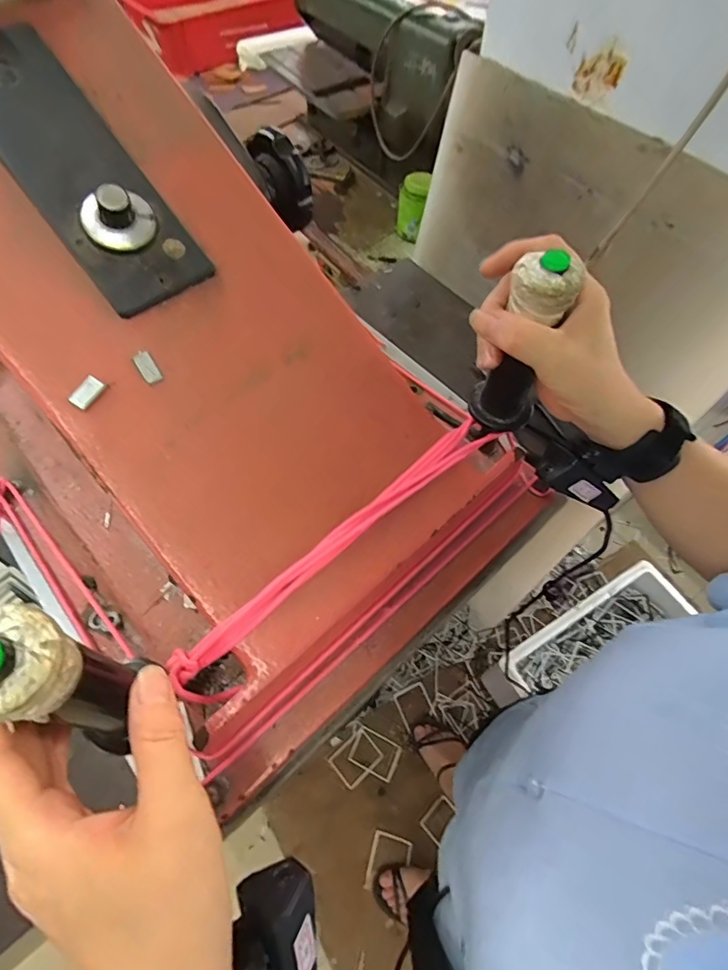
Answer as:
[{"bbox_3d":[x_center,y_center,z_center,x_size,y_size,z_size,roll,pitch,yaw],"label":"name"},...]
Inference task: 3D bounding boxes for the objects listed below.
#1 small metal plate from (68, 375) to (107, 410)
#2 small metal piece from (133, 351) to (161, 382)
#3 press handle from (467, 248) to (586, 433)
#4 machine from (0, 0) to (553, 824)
[{"bbox_3d":[-0.164,-0.055,0.292,0.011,0.004,0.020,39,74,-21],"label":"small metal plate"},{"bbox_3d":[-0.135,-0.073,0.306,0.010,0.004,0.020,-32,89,-17],"label":"small metal piece"},{"bbox_3d":[0.110,-0.088,0.334,0.047,0.140,0.036,-3,64,-5],"label":"press handle"},{"bbox_3d":[-0.142,-0.093,0.345,0.500,0.251,0.318,39,67,20],"label":"machine"}]

